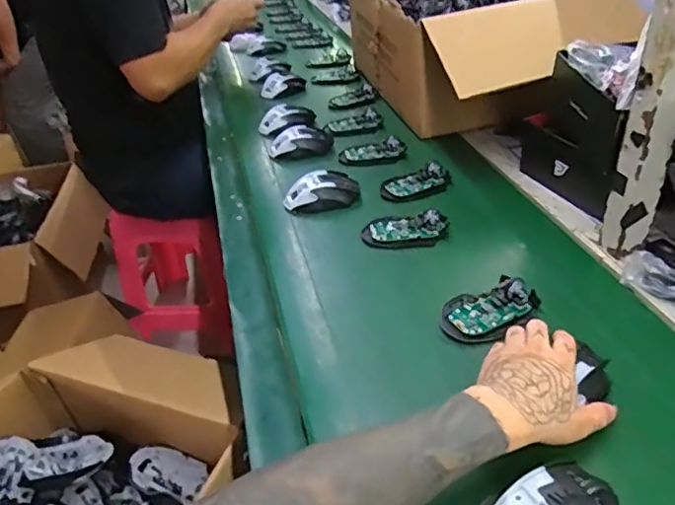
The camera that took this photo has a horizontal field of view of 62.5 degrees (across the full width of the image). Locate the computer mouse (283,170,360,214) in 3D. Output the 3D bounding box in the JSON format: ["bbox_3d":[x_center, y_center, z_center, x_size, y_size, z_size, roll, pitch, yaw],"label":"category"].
[{"bbox_3d":[-0.024,-0.095,0.854,0.118,0.038,0.075,-10,36,-8],"label":"computer mouse"}]

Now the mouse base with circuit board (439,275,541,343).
[{"bbox_3d":[0.169,0.059,0.624,0.108,0.029,0.068,-22,39,-22],"label":"mouse base with circuit board"}]

